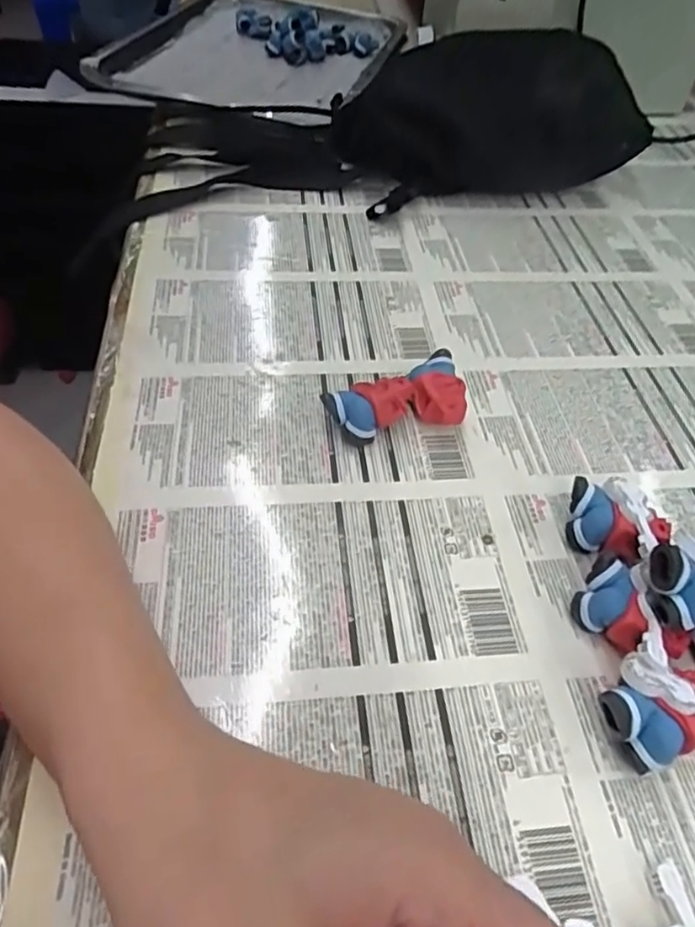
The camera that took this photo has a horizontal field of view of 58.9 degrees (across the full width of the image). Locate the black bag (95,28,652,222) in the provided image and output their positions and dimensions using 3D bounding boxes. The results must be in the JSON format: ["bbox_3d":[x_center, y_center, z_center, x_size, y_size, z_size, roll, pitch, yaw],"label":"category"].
[{"bbox_3d":[0.118,-0.290,0.517,0.235,0.095,0.112,-13,51,-15],"label":"black bag"}]

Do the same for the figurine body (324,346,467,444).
[{"bbox_3d":[0.030,-0.031,0.335,0.076,0.026,0.039,-19,53,-20],"label":"figurine body"}]

